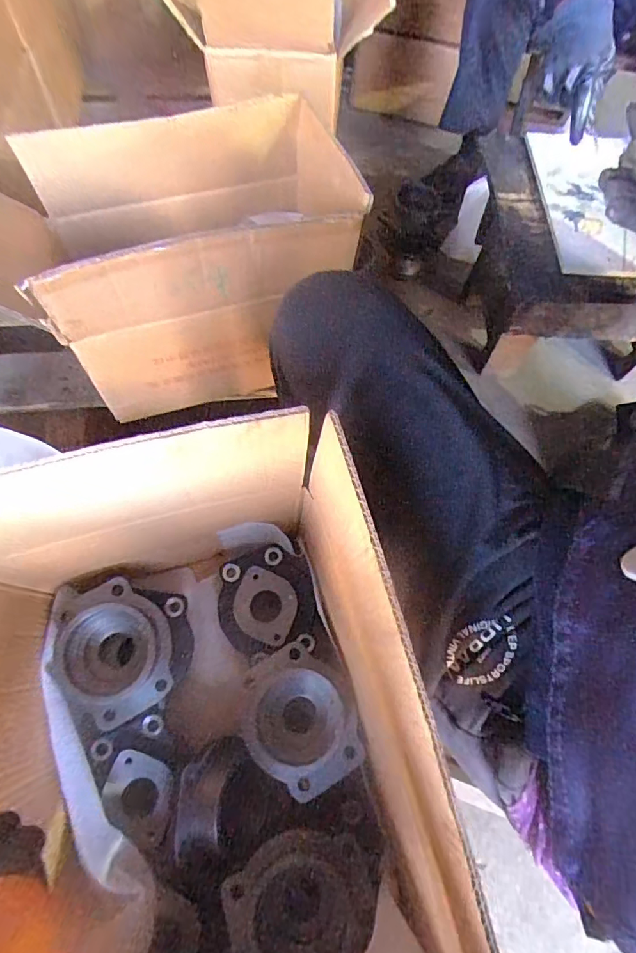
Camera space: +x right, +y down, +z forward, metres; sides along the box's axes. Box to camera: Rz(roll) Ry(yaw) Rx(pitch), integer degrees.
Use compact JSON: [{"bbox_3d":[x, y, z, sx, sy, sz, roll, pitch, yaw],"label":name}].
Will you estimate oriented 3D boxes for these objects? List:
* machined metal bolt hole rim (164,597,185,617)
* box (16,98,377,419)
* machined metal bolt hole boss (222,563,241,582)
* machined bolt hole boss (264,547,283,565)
[{"bbox_3d":[-0.153,0.140,0.523,0.021,0.004,0.021,6,71,-19],"label":"machined metal bolt hole rim"},{"bbox_3d":[-0.141,-0.269,0.611,0.342,0.243,0.253,-15,66,-10],"label":"box"},{"bbox_3d":[-0.095,0.106,0.534,0.020,0.008,0.021,1,65,-2],"label":"machined metal bolt hole boss"},{"bbox_3d":[-0.050,0.089,0.544,0.020,0.007,0.020,1,65,-2],"label":"machined bolt hole boss"}]

